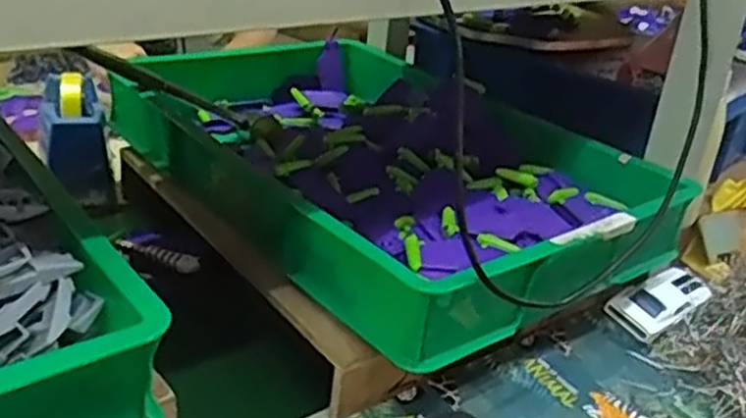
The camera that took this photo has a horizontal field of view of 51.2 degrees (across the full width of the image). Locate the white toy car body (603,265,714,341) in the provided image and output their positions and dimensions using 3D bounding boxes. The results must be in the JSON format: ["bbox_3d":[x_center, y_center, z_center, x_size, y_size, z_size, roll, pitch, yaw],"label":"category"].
[{"bbox_3d":[0.286,0.088,0.767,0.121,0.022,0.050,-22,36,-24],"label":"white toy car body"}]

